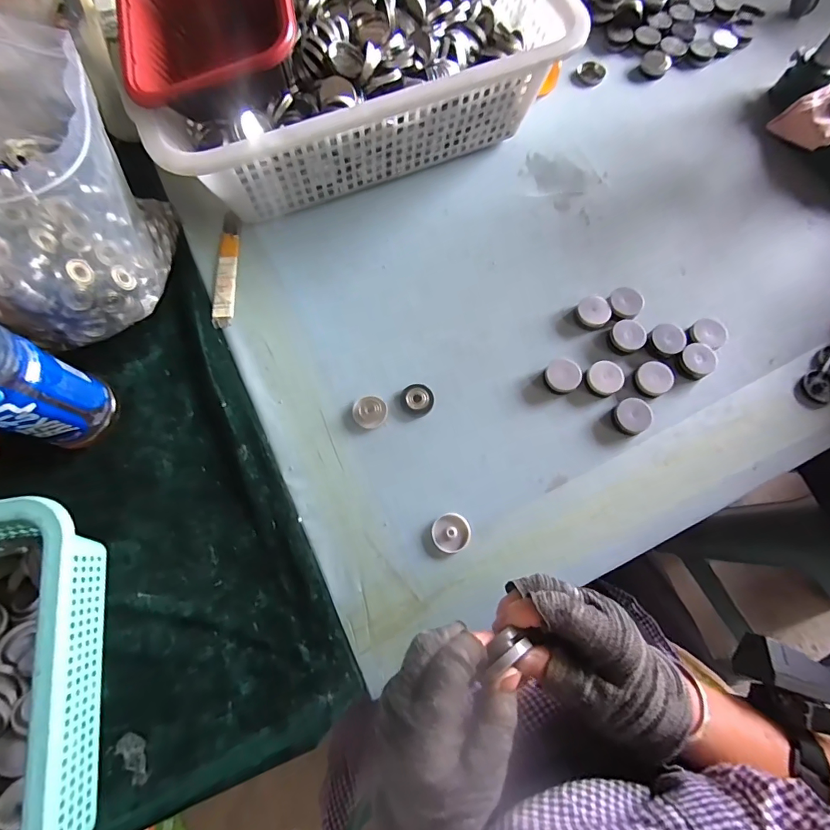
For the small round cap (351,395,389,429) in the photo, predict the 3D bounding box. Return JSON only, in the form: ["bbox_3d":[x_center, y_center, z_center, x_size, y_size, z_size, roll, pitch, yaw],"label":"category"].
[{"bbox_3d":[-0.043,-0.003,0.424,0.032,0.009,0.031,0,72,1],"label":"small round cap"}]

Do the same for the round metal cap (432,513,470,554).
[{"bbox_3d":[0.032,0.106,0.393,0.034,0.005,0.034,0,72,1],"label":"round metal cap"}]

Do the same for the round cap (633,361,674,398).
[{"bbox_3d":[0.234,-0.036,0.427,0.035,0.008,0.033,-20,73,-5],"label":"round cap"}]

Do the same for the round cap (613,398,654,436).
[{"bbox_3d":[0.207,0.001,0.416,0.036,0.012,0.033,0,72,1],"label":"round cap"}]

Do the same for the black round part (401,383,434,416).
[{"bbox_3d":[0.003,-0.016,0.427,0.031,0.005,0.032,0,72,1],"label":"black round part"}]

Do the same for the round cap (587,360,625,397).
[{"bbox_3d":[0.187,-0.036,0.432,0.033,0.014,0.033,0,72,1],"label":"round cap"}]

